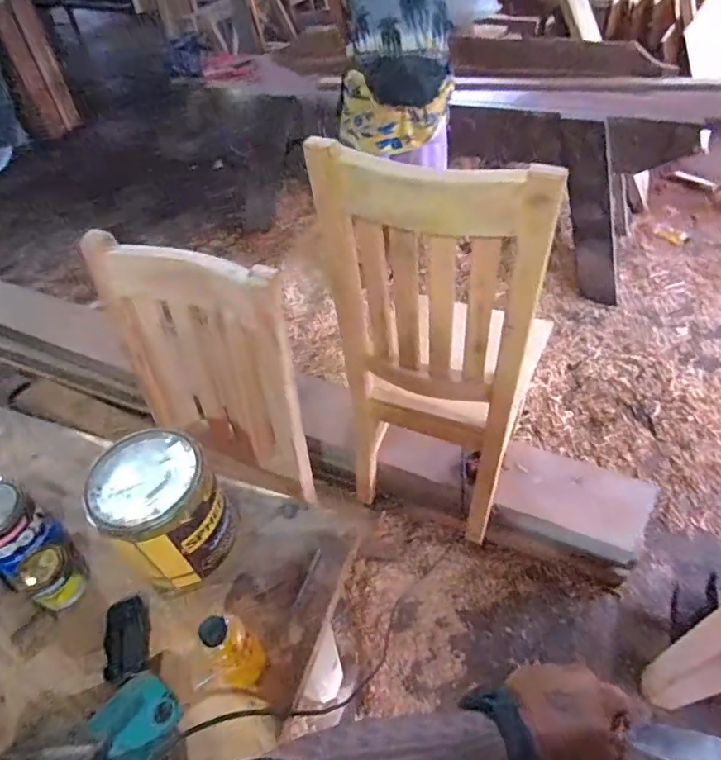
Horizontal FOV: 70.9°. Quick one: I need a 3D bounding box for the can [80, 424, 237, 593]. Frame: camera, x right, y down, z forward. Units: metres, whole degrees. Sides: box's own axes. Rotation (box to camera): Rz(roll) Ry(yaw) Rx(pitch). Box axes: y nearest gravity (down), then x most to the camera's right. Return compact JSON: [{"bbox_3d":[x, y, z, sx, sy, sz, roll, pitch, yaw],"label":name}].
[{"bbox_3d":[-0.275,0.191,0.734,0.147,0.199,0.155,-3,48,3],"label":"can"}]

